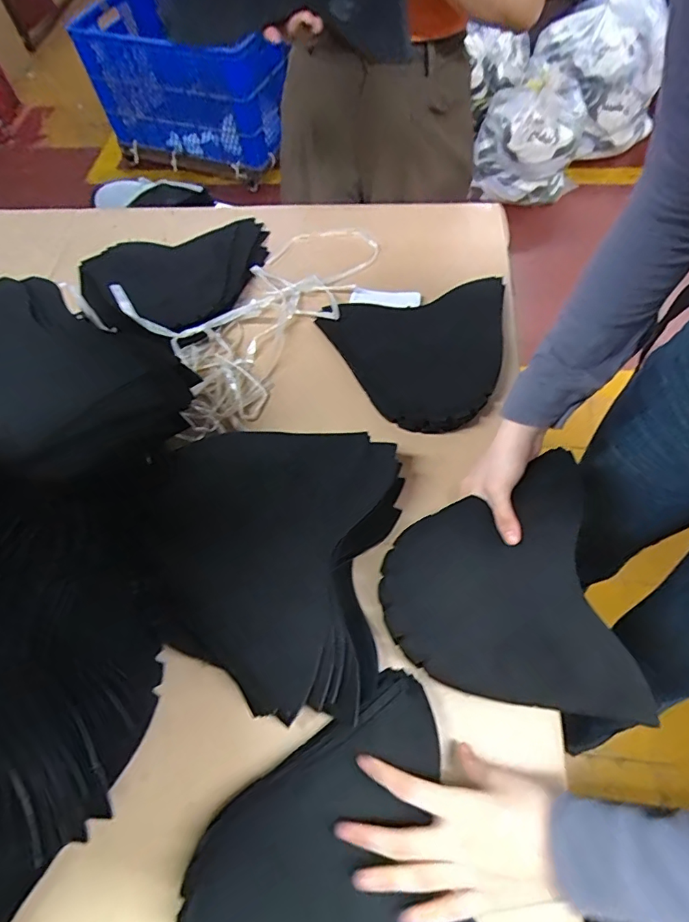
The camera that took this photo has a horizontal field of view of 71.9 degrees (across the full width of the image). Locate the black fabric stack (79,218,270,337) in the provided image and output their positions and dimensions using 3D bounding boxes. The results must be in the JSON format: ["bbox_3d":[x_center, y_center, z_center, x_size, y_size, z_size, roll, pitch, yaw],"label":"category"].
[{"bbox_3d":[-0.266,-0.317,0.762,0.316,0.039,0.285,-38,61,-24],"label":"black fabric stack"}]

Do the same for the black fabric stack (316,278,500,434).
[{"bbox_3d":[0.127,-0.164,0.644,0.248,0.038,0.242,-25,65,-10],"label":"black fabric stack"}]

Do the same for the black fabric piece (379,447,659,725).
[{"bbox_3d":[0.147,0.120,0.458,0.212,0.026,0.234,-6,63,0],"label":"black fabric piece"}]

